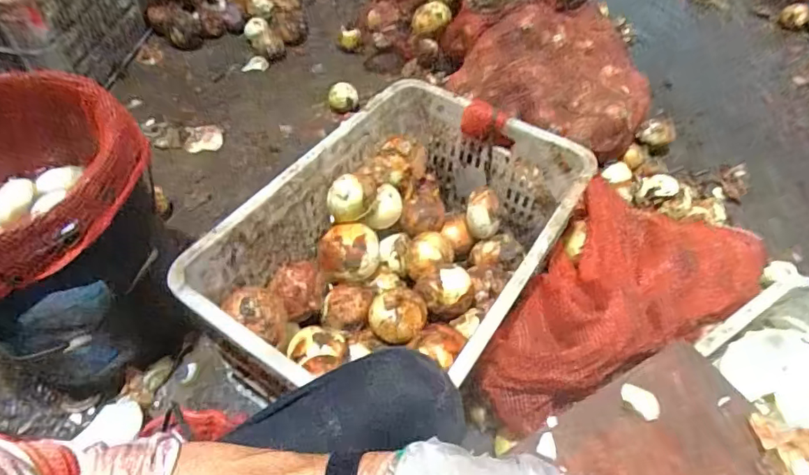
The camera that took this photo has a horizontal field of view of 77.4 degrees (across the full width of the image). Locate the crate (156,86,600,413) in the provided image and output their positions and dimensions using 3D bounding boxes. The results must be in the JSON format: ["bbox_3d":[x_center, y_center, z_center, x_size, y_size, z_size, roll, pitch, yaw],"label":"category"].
[{"bbox_3d":[0.000,0.026,0.760,0.359,0.226,0.533,27,54,17],"label":"crate"}]

